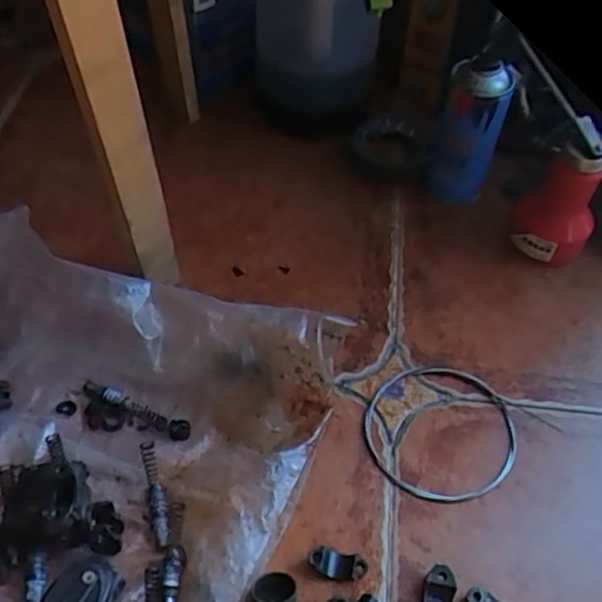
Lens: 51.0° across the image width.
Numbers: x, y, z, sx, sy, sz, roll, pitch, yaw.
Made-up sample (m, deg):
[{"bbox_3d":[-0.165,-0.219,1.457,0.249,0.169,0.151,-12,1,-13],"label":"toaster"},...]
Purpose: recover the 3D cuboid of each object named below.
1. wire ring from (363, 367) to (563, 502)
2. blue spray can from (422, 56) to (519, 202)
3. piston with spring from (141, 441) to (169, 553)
[{"bbox_3d":[0.128,0.109,0.549,0.144,0.006,0.128,-35,60,-26],"label":"wire ring"},{"bbox_3d":[0.177,-0.175,0.684,0.067,0.161,0.061,17,53,11],"label":"blue spray can"},{"bbox_3d":[-0.115,0.153,0.500,0.014,0.010,0.086,-11,53,-11],"label":"piston with spring"}]

